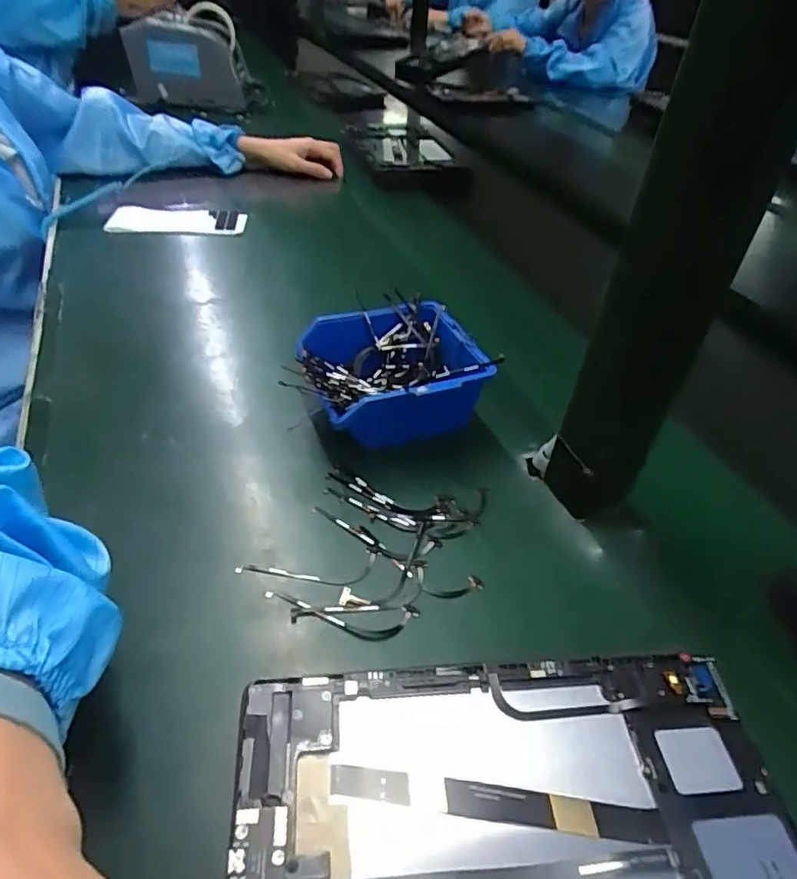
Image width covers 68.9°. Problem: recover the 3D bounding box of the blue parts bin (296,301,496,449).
[{"bbox_3d":[-0.004,-0.045,0.450,0.130,0.061,0.119,-14,44,-18],"label":"blue parts bin"}]

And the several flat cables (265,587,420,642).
[{"bbox_3d":[-0.033,0.098,0.334,0.086,0.004,0.026,9,42,7],"label":"several flat cables"}]

